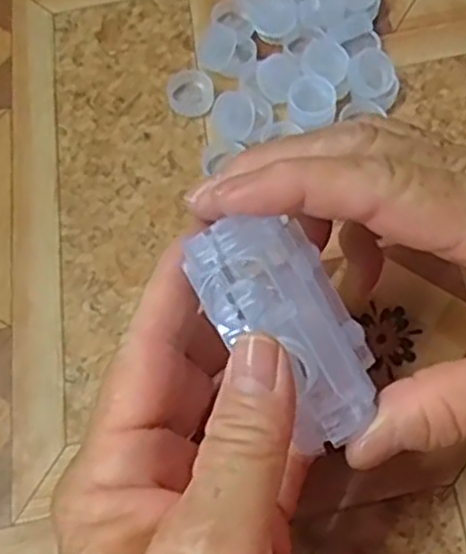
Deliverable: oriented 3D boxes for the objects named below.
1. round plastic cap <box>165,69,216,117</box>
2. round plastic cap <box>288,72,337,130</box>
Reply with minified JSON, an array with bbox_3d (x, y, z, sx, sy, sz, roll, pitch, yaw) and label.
[{"bbox_3d":[-0.019,-0.082,0.342,0.021,0.006,0.021,0,64,1],"label":"round plastic cap"},{"bbox_3d":[0.034,-0.075,0.329,0.020,0.012,0.021,0,64,1],"label":"round plastic cap"}]

